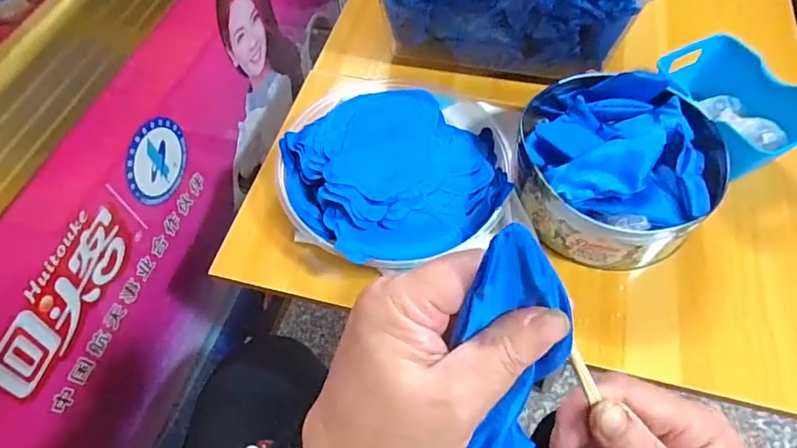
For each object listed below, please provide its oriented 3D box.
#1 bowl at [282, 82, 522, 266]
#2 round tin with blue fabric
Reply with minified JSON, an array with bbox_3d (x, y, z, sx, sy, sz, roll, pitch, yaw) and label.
[{"bbox_3d":[0.007,-0.064,0.519,0.246,0.057,0.214,-30,63,-15],"label":"bowl"},{"bbox_3d":[0.214,-0.056,0.494,0.189,0.085,0.183,-1,59,1],"label":"round tin with blue fabric"}]

